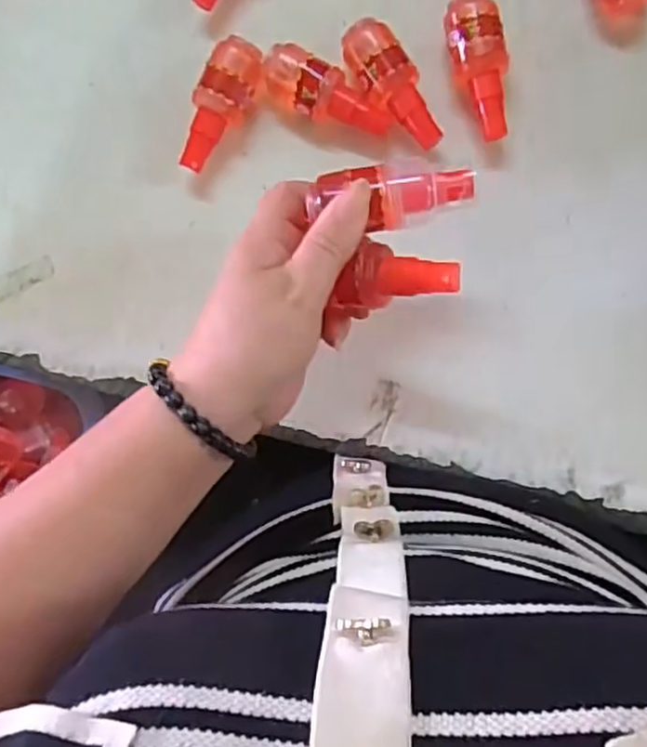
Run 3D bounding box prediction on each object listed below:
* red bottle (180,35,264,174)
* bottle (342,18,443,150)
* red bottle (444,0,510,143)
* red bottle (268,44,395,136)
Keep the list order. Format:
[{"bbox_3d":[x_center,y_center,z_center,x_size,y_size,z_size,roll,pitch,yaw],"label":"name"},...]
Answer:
[{"bbox_3d":[-0.059,-0.153,0.391,0.028,0.025,0.077,26,95,4],"label":"red bottle"},{"bbox_3d":[0.040,-0.162,0.382,0.028,0.029,0.077,-34,89,6],"label":"bottle"},{"bbox_3d":[0.088,-0.169,0.379,0.029,0.030,0.076,-11,91,6],"label":"red bottle"},{"bbox_3d":[0.003,-0.156,0.386,0.076,0.032,0.030,29,95,4],"label":"red bottle"}]

